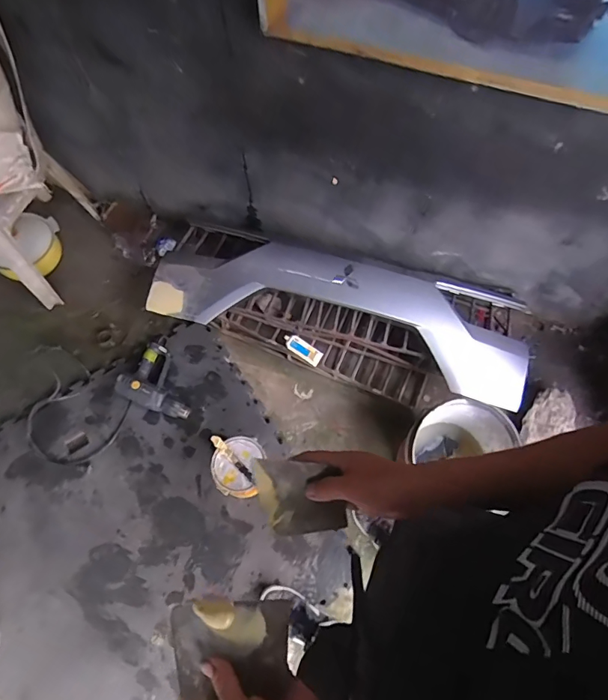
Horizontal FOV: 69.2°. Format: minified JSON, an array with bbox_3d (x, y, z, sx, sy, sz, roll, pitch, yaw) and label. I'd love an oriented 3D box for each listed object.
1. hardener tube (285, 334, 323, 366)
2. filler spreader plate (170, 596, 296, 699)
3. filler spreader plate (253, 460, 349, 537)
[{"bbox_3d":[-0.004,-0.003,1.508,0.138,0.018,0.055,35,71,-4],"label":"hardener tube"},{"bbox_3d":[-0.071,0.288,0.428,0.113,0.016,0.086,-3,82,8],"label":"filler spreader plate"},{"bbox_3d":[-0.005,0.163,0.493,0.096,0.013,0.094,-4,110,11],"label":"filler spreader plate"}]

